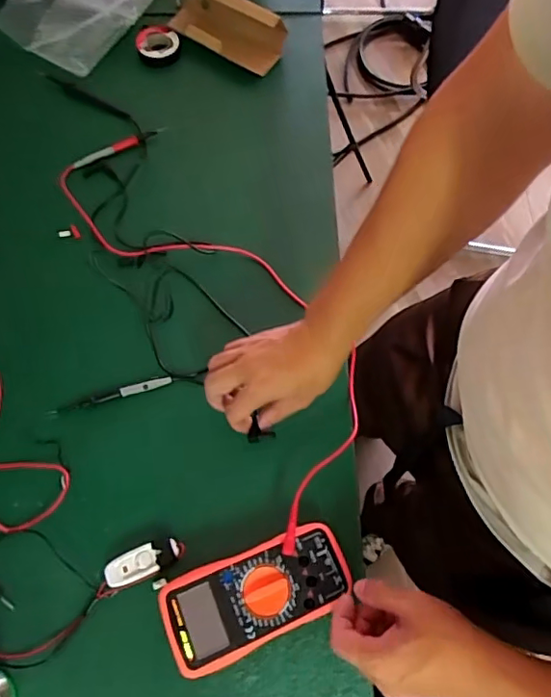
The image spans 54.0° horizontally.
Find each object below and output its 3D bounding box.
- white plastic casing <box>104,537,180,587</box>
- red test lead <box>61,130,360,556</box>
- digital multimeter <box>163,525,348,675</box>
[{"bbox_3d":[-0.130,0.209,0.528,0.073,0.015,0.029,-20,71,-10],"label":"white plastic casing"},{"bbox_3d":[-0.067,-0.062,0.629,0.175,0.044,0.557,-30,73,-13],"label":"red test lead"},{"bbox_3d":[-0.017,0.233,0.515,0.171,0.043,0.079,-21,71,-10],"label":"digital multimeter"}]

